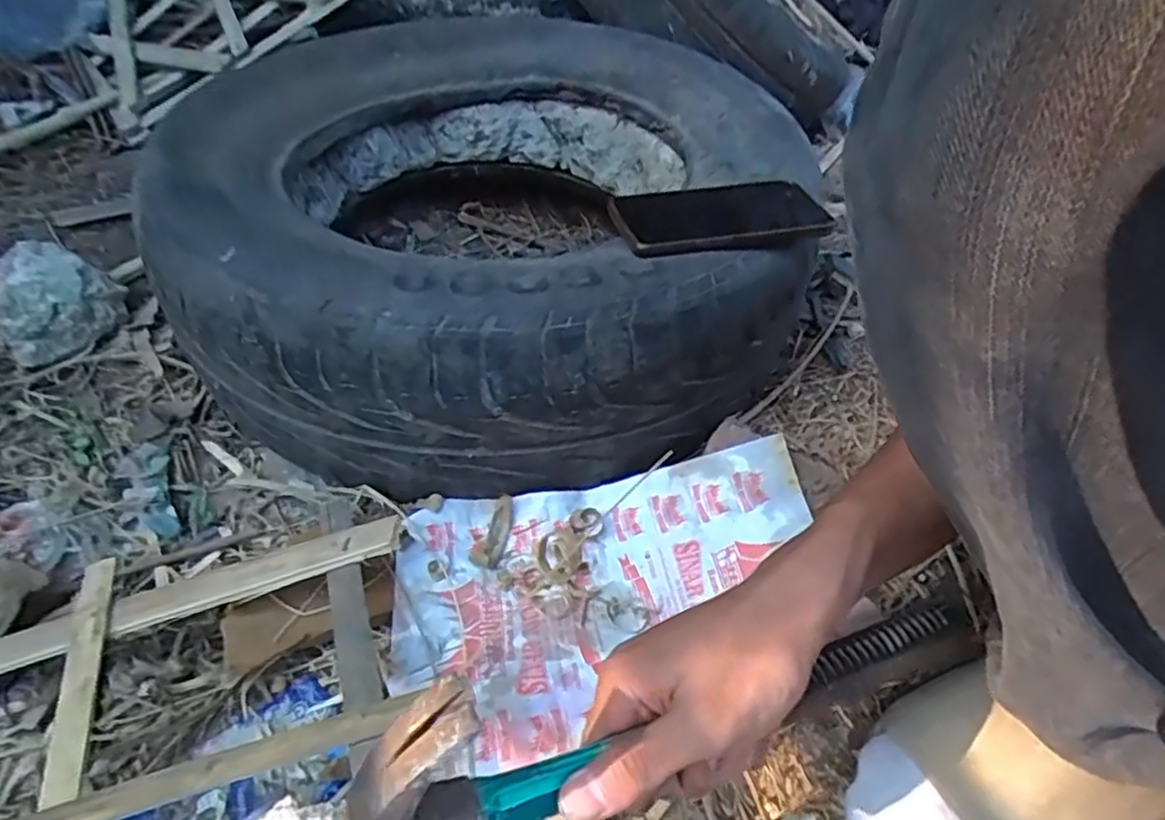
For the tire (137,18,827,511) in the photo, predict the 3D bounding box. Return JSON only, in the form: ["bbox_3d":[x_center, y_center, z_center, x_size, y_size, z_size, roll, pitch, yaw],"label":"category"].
[{"bbox_3d":[-0.074,-0.169,0.678,0.539,0.194,0.551,20,47,13],"label":"tire"}]

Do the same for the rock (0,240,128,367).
[{"bbox_3d":[-0.493,-0.103,0.654,0.102,0.067,0.099,-31,56,-30],"label":"rock"}]

